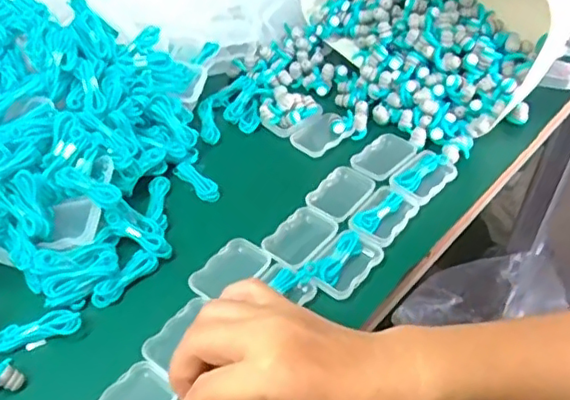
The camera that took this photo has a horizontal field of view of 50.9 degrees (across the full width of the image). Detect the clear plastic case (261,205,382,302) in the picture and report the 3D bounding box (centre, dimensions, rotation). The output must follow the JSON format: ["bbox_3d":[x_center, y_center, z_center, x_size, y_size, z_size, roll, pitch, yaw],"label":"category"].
[{"bbox_3d":[0.026,0.036,0.437,0.076,0.014,0.058,29,51,26],"label":"clear plastic case"}]

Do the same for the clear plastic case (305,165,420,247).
[{"bbox_3d":[0.060,0.004,0.471,0.076,0.015,0.057,30,51,26],"label":"clear plastic case"}]

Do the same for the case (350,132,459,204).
[{"bbox_3d":[0.097,-0.030,0.499,0.076,0.012,0.058,33,53,29],"label":"case"}]

